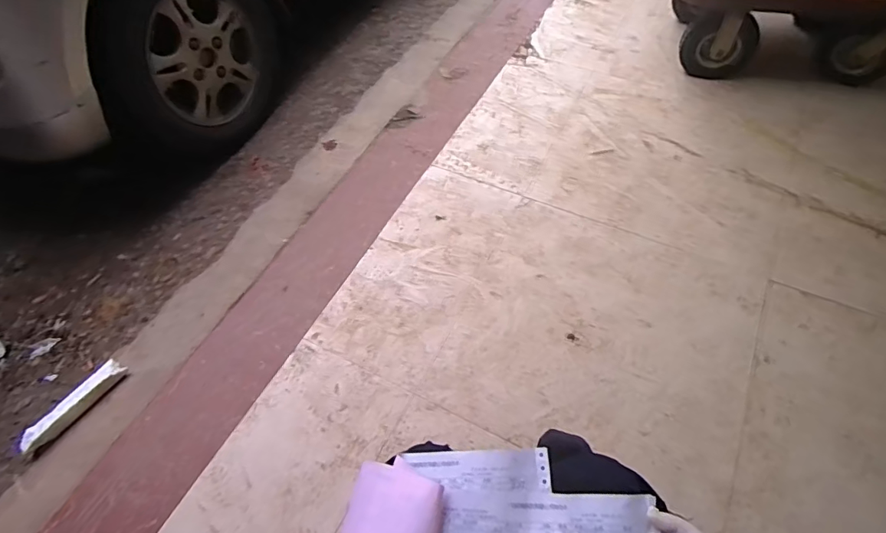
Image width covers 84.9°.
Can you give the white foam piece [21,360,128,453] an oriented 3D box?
[{"bbox_3d":[-0.775,0.291,1.016,0.039,0.036,0.215,31,62,22],"label":"white foam piece"}]

